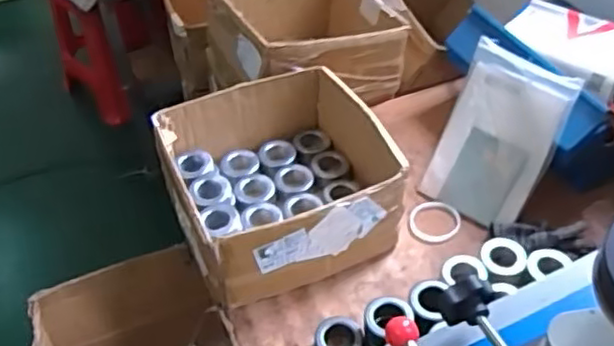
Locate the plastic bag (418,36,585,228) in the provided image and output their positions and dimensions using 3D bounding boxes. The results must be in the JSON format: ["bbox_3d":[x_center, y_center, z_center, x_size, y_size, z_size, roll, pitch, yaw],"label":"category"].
[{"bbox_3d":[0.316,-0.060,1.113,0.196,0.276,0.026,34,16,36],"label":"plastic bag"}]

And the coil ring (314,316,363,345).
[{"bbox_3d":[0.047,0.247,0.960,0.068,0.036,0.069,-2,44,2],"label":"coil ring"}]

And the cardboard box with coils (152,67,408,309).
[{"bbox_3d":[-0.043,0.010,1.098,0.347,0.168,0.335,-19,46,-15],"label":"cardboard box with coils"}]

